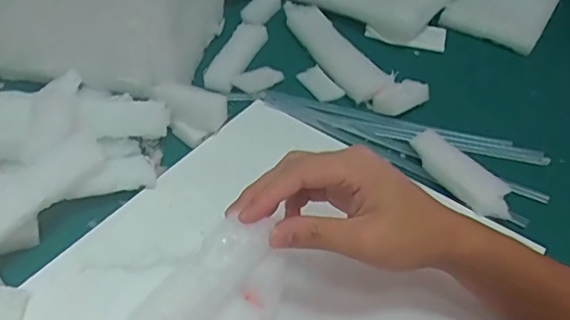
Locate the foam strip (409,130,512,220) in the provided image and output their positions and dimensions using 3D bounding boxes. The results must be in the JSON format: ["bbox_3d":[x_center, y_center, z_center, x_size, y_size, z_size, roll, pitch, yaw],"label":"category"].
[{"bbox_3d":[0.158,0.010,0.501,0.035,0.021,0.107,-22,51,-24],"label":"foam strip"}]

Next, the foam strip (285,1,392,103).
[{"bbox_3d":[0.050,-0.128,0.629,0.044,0.009,0.179,-37,54,0],"label":"foam strip"}]

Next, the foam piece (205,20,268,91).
[{"bbox_3d":[-0.053,-0.120,0.625,0.036,0.008,0.127,16,46,11],"label":"foam piece"}]

